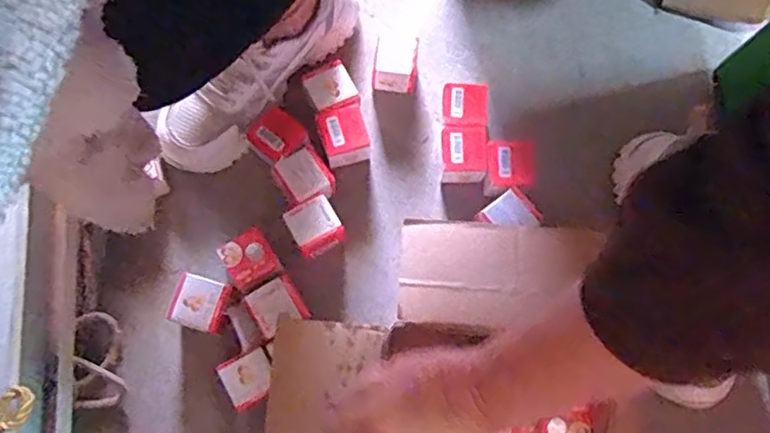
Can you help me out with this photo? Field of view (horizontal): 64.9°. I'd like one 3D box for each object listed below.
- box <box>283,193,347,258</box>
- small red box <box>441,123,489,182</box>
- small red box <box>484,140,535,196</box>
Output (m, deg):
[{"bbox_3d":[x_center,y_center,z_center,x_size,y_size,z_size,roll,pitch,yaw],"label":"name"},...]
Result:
[{"bbox_3d":[-0.064,0.011,0.560,0.042,0.047,0.045,-29,78,-7],"label":"box"},{"bbox_3d":[0.073,-0.056,0.581,0.042,0.044,0.051,4,76,0],"label":"small red box"},{"bbox_3d":[0.116,-0.046,0.573,0.044,0.034,0.048,6,76,1],"label":"small red box"}]

